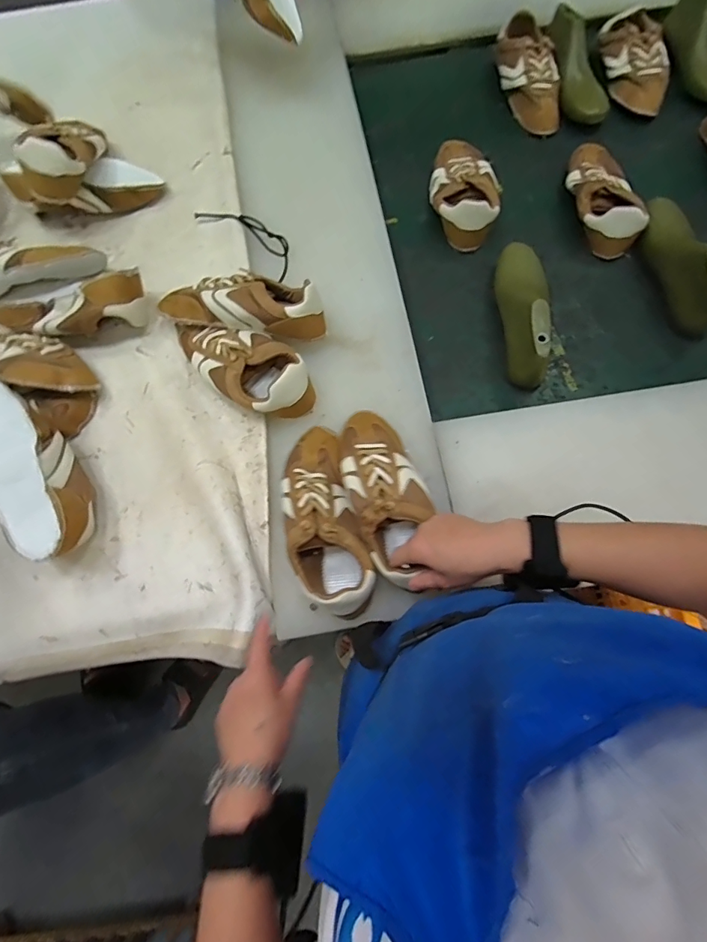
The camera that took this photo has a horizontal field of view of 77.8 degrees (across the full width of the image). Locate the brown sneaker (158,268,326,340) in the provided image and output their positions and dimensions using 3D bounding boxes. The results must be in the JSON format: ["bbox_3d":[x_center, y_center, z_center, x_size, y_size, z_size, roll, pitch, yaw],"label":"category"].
[{"bbox_3d":[-0.158,-0.235,0.623,0.234,0.080,0.093,7,73,5],"label":"brown sneaker"}]

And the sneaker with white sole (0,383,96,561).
[{"bbox_3d":[-0.407,0.001,0.560,0.095,0.085,0.247,-34,74,-8],"label":"sneaker with white sole"}]

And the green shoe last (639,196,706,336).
[{"bbox_3d":[0.509,-0.333,0.682,0.070,0.088,0.244,-7,72,0],"label":"green shoe last"}]

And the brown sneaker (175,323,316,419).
[{"bbox_3d":[-0.151,-0.150,0.603,0.208,0.069,0.103,41,79,14],"label":"brown sneaker"}]

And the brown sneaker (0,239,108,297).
[{"bbox_3d":[-0.508,-0.316,0.675,0.245,0.068,0.083,-12,72,-1],"label":"brown sneaker"}]

